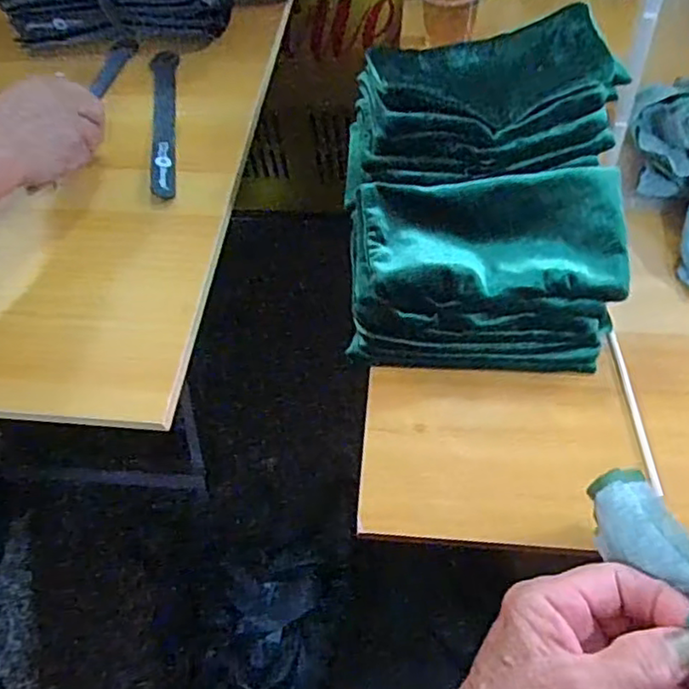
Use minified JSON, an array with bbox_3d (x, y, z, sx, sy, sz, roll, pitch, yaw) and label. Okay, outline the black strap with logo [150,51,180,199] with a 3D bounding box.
[{"bbox_3d":[-0.161,-0.205,0.565,0.023,0.009,0.208,-10,58,-2],"label":"black strap with logo"}]

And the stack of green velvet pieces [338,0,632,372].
[{"bbox_3d":[0.096,-0.115,0.465,0.180,0.122,0.227,2,58,6],"label":"stack of green velvet pieces"}]

